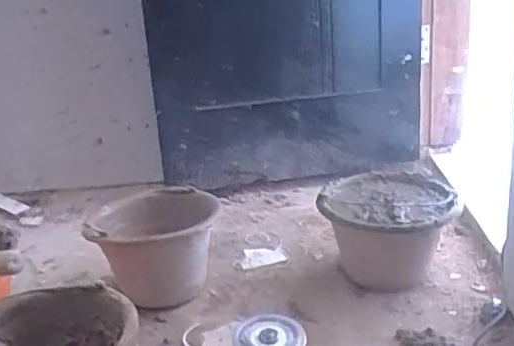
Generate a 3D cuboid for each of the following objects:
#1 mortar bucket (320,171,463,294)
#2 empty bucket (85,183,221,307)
[{"bbox_3d":[0.257,0.114,1.229,0.231,0.179,0.231,-4,19,1],"label":"mortar bucket"},{"bbox_3d":[-0.188,0.154,1.198,0.228,0.171,0.265,-5,20,-3],"label":"empty bucket"}]

